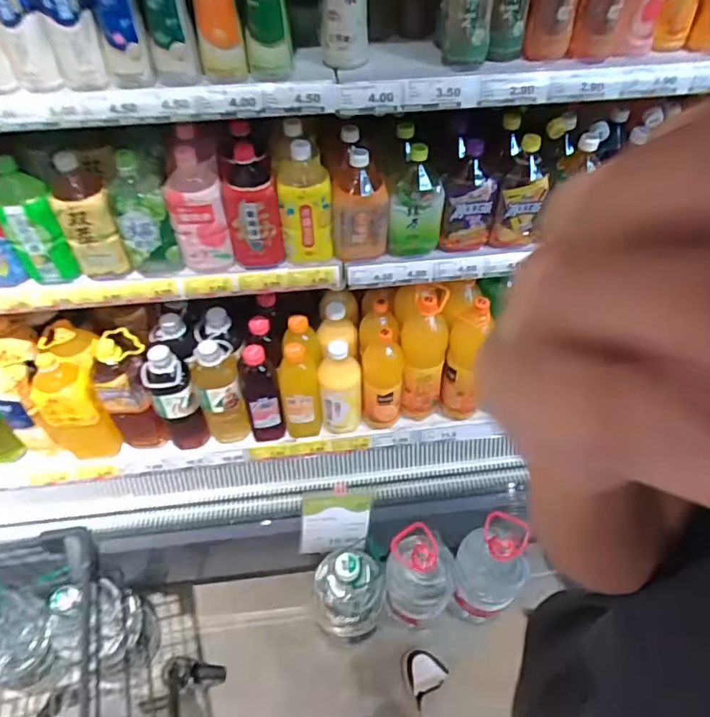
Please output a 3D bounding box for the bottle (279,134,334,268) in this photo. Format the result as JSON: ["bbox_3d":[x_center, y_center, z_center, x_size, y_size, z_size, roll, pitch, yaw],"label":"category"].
[{"bbox_3d":[-0.085,-0.269,0.901,0.084,0.206,0.076,-7,48,-6],"label":"bottle"}]

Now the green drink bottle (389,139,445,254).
[{"bbox_3d":[0.108,-0.265,0.916,0.082,0.200,0.068,17,50,14],"label":"green drink bottle"}]

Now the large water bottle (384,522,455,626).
[{"bbox_3d":[0.146,0.491,1.217,0.147,0.279,0.139,20,51,17],"label":"large water bottle"}]

